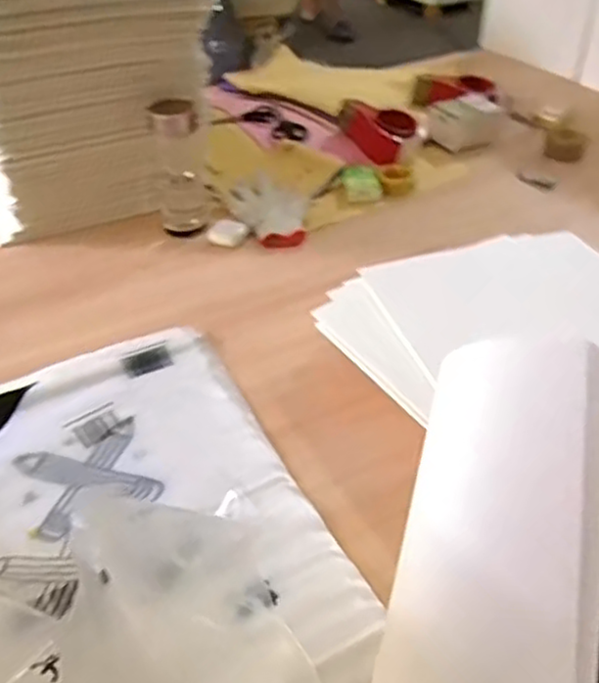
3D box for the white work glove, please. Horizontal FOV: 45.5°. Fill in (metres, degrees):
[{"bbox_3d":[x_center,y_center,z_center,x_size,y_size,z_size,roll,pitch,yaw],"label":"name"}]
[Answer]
[{"bbox_3d":[-0.043,-0.212,1.109,0.106,0.033,0.188,-13,41,-15],"label":"white work glove"}]

